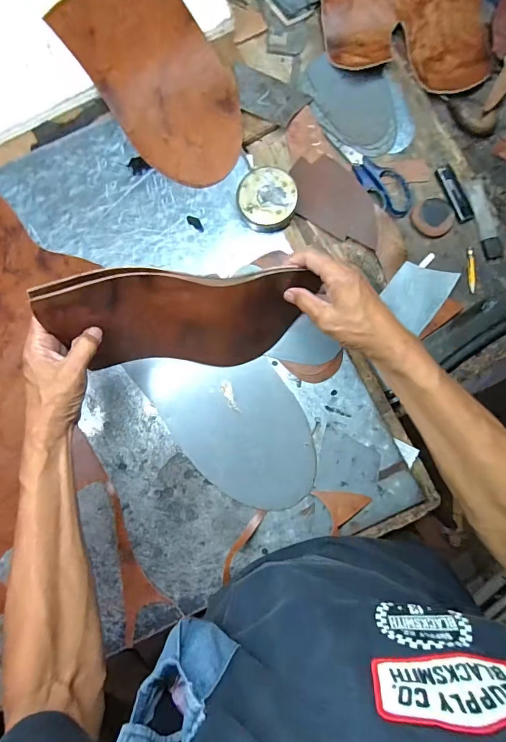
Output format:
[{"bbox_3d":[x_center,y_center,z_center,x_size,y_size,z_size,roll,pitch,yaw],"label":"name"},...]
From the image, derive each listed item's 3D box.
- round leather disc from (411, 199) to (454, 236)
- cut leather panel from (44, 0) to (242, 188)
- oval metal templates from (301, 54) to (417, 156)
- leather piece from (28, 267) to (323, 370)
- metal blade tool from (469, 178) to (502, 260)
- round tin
[{"bbox_3d":[0.247,-0.210,0.534,0.054,0.012,0.053,0,89,-2],"label":"round leather disc"},{"bbox_3d":[-0.122,-0.392,0.519,0.155,0.011,0.300,-36,94,-1],"label":"cut leather panel"},{"bbox_3d":[0.152,-0.377,0.550,0.115,0.009,0.164,-27,90,-2],"label":"oval metal templates"},{"bbox_3d":[-0.073,-0.052,0.441,0.268,0.168,0.037,-6,61,-16],"label":"leather piece"},{"bbox_3d":[0.320,-0.208,0.537,0.028,0.005,0.109,-13,84,1],"label":"metal blade tool"},{"bbox_3d":[0.017,-0.221,0.508,0.073,0.031,0.076,0,89,-2],"label":"round tin"}]

